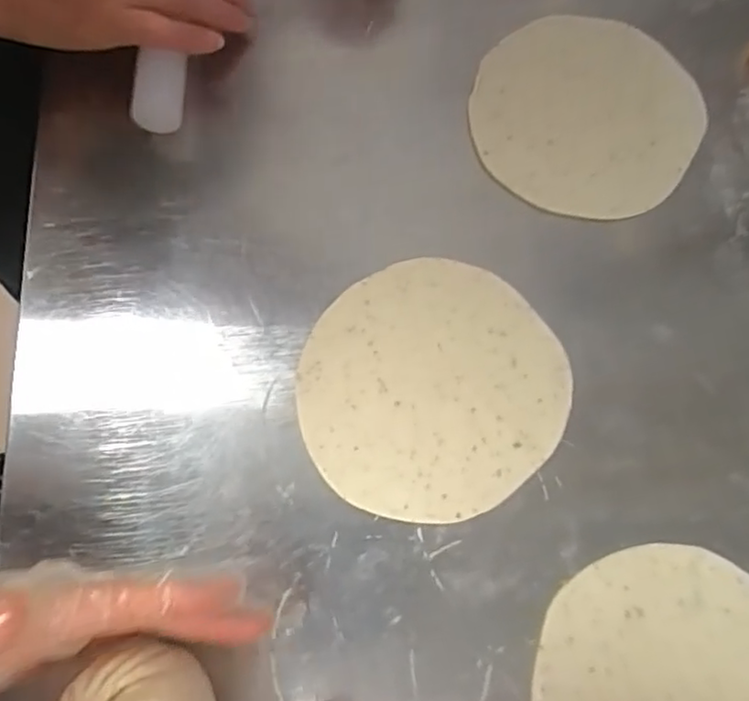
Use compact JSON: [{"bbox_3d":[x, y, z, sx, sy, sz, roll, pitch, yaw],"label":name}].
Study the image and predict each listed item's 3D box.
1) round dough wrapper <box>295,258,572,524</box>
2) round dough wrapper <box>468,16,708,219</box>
[{"bbox_3d":[0.028,0.018,0.320,0.129,0.004,0.123,0,75,-1],"label":"round dough wrapper"},{"bbox_3d":[0.121,-0.138,0.367,0.124,0.006,0.131,1,73,-2],"label":"round dough wrapper"}]

